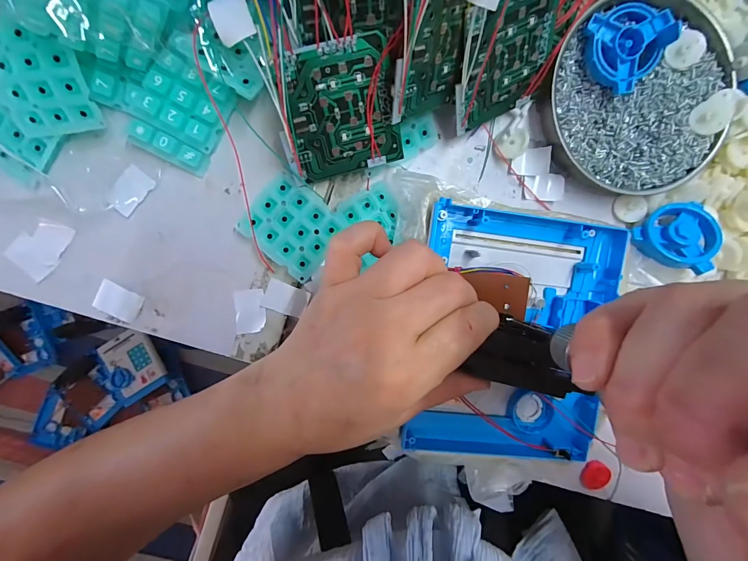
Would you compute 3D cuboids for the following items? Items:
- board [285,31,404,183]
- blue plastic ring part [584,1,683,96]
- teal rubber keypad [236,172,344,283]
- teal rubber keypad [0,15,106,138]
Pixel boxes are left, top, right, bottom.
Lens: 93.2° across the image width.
[{"bbox_3d":[-0.018,-0.102,0.215,0.065,0.004,0.070,-14,125,-5],"label":"board"},{"bbox_3d":[0.180,-0.164,0.246,0.050,0.019,0.054,-24,98,1],"label":"blue plastic ring part"},{"bbox_3d":[-0.054,-0.036,0.237,0.059,0.008,0.050,40,91,-7],"label":"teal rubber keypad"},{"bbox_3d":[-0.193,-0.115,0.204,0.050,0.008,0.057,-2,119,1],"label":"teal rubber keypad"}]

